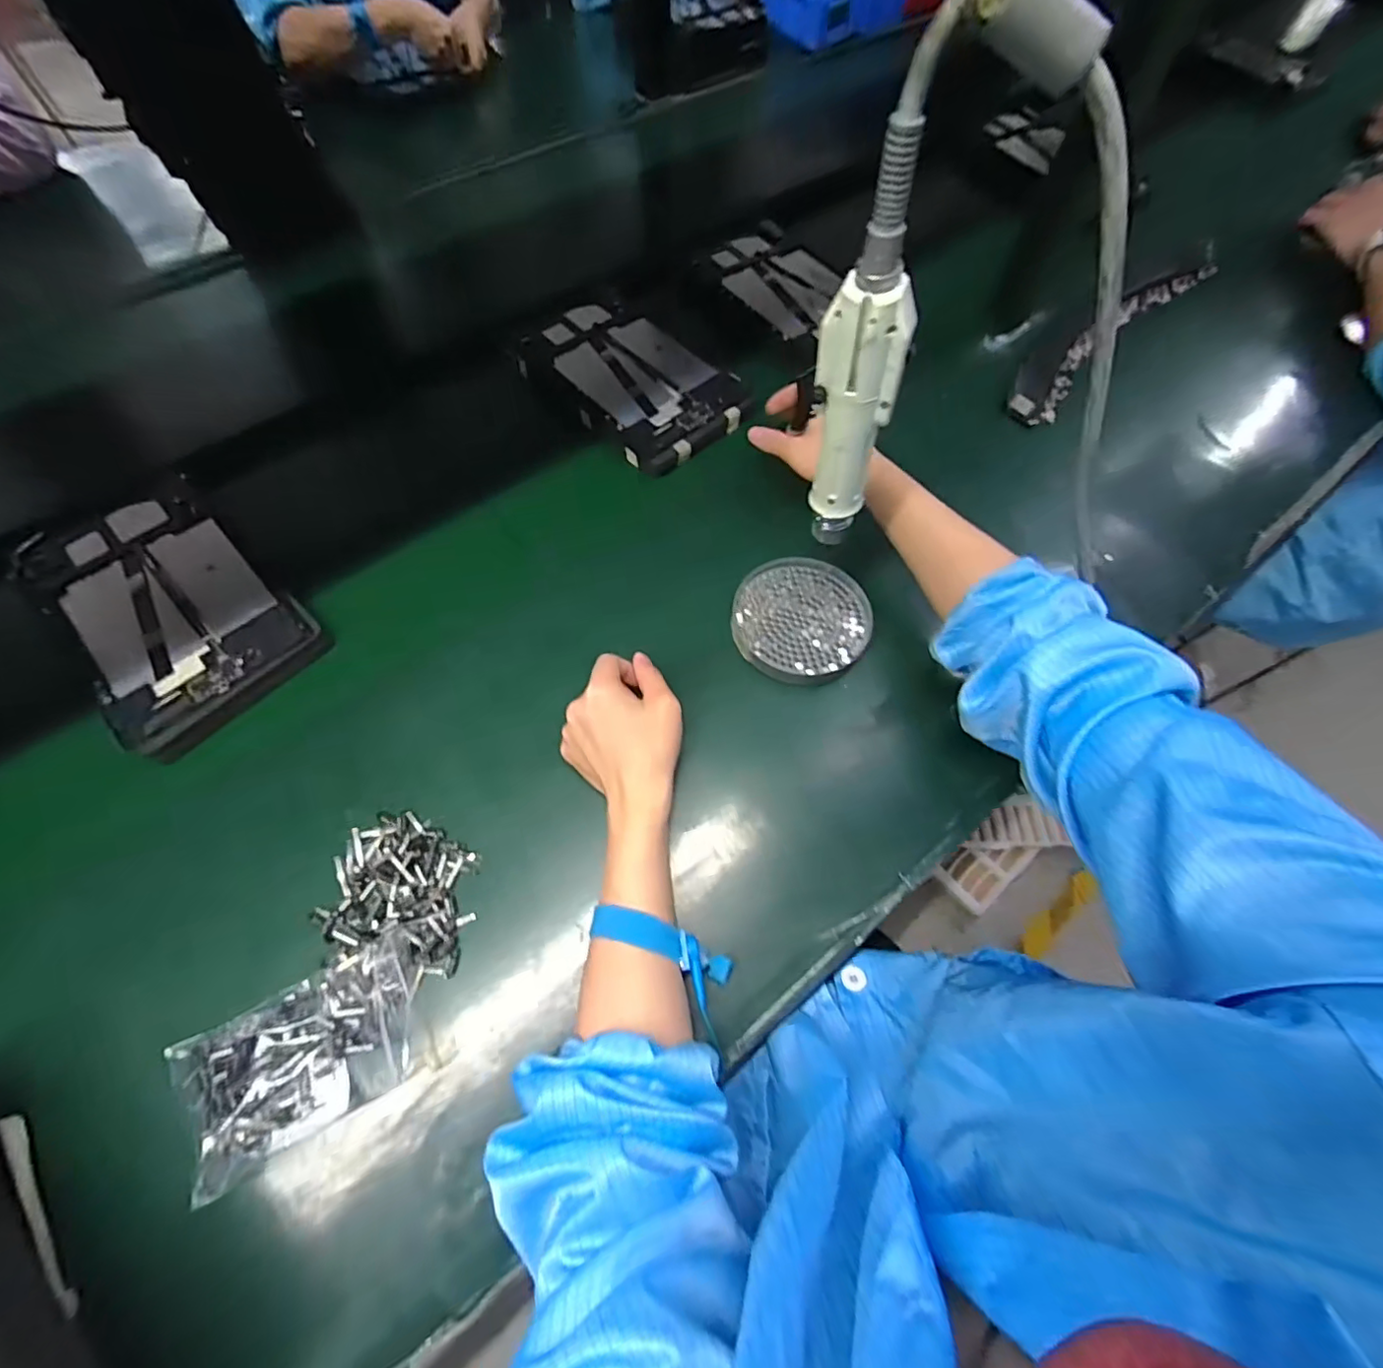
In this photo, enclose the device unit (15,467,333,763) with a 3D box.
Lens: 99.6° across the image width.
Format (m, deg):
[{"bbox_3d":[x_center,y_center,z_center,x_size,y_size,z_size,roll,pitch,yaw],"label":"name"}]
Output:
[{"bbox_3d":[-0.454,-0.074,0.503,0.264,0.032,0.150,42,71,16],"label":"device unit"}]

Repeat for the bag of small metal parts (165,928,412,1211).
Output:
[{"bbox_3d":[-0.241,0.228,0.359,0.133,0.025,0.086,-26,69,-13],"label":"bag of small metal parts"}]

